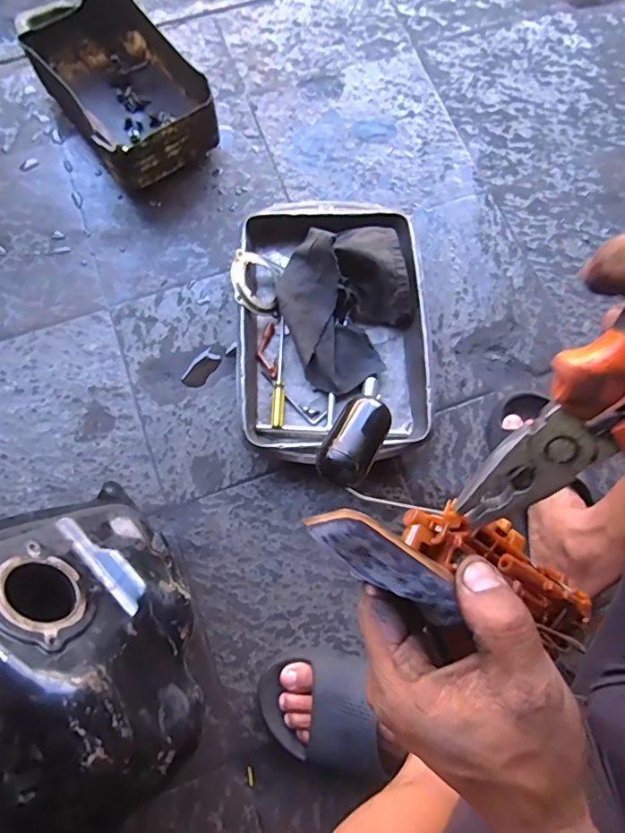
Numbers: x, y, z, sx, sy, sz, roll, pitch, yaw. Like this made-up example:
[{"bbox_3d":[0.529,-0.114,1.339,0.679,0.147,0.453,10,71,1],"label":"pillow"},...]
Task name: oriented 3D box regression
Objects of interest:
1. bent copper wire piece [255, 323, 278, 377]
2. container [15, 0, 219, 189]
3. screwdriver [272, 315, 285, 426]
[{"bbox_3d":[-0.063,-0.092,0.691,0.028,0.011,0.076,-3,74,-3],"label":"bent copper wire piece"},{"bbox_3d":[-0.281,-0.494,0.762,0.184,0.094,0.300,-35,77,-11],"label":"container"},{"bbox_3d":[-0.042,-0.057,0.675,0.013,0.015,0.152,3,73,-1],"label":"screwdriver"}]

